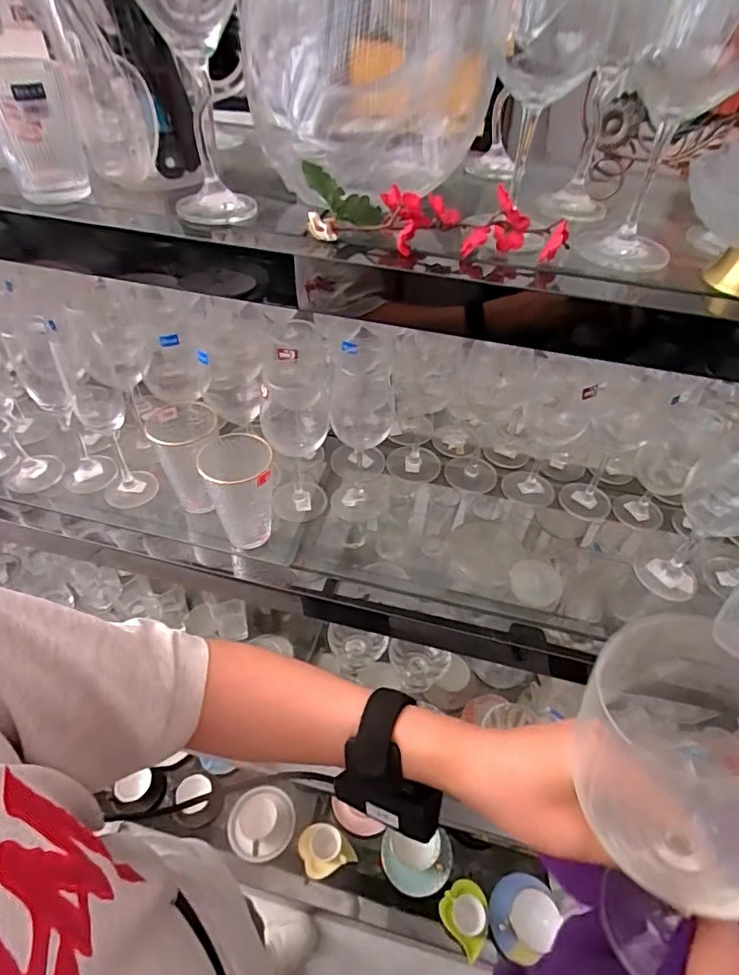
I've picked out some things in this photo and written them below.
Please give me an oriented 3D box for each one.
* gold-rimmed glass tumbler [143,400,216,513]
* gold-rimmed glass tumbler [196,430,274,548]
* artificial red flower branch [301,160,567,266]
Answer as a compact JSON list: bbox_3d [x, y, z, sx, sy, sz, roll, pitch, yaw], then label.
[{"bbox_3d":[-0.221,-0.037,0.652,0.074,0.121,0.095,-18,50,-20],"label":"gold-rimmed glass tumbler"},{"bbox_3d":[-0.153,0.014,0.627,0.077,0.144,0.083,-9,47,-12],"label":"gold-rimmed glass tumbler"},{"bbox_3d":[0.055,-0.221,0.426,0.213,0.050,0.061,14,47,9],"label":"artificial red flower branch"}]

